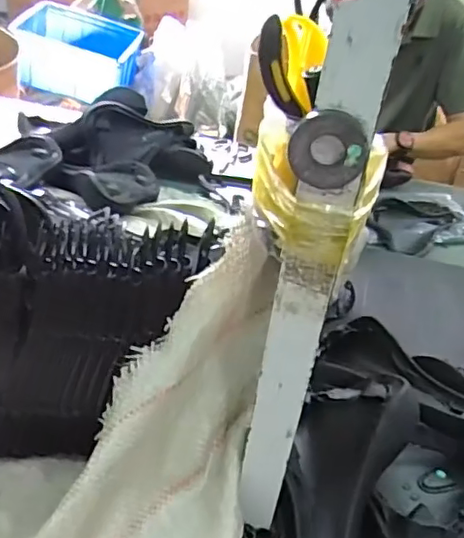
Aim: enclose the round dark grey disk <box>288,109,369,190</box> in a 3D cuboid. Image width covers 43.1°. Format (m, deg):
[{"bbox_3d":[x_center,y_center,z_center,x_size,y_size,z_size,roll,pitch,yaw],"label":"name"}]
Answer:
[{"bbox_3d":[0.060,-0.075,0.368,0.047,0.045,0.013,12,33,4],"label":"round dark grey disk"}]

